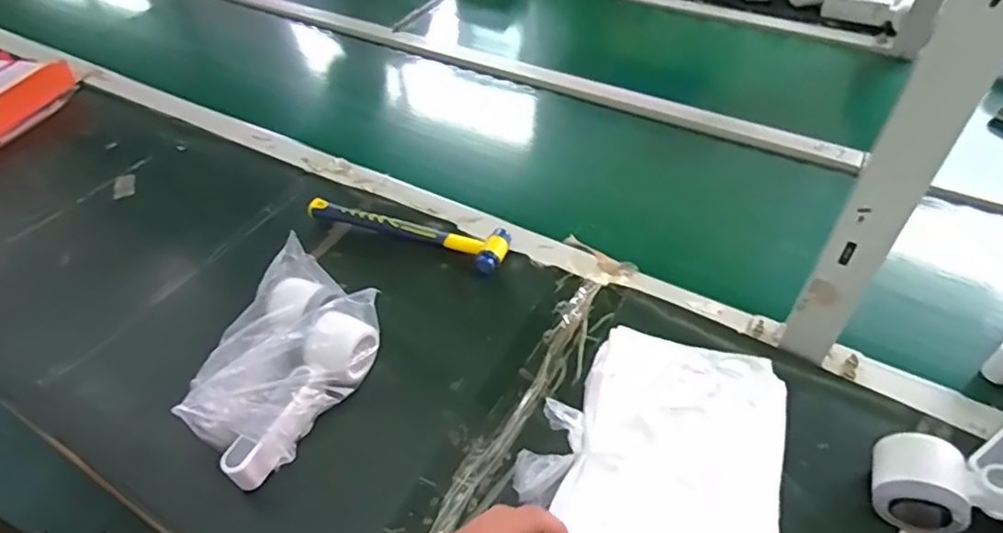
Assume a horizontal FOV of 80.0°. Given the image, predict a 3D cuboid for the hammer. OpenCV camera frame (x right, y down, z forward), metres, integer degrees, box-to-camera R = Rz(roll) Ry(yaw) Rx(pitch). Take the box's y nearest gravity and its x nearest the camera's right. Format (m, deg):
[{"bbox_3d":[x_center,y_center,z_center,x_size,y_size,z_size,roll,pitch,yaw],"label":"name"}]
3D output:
[{"bbox_3d":[-0.108,-0.048,0.692,0.244,0.027,0.055,18,50,18],"label":"hammer"}]

